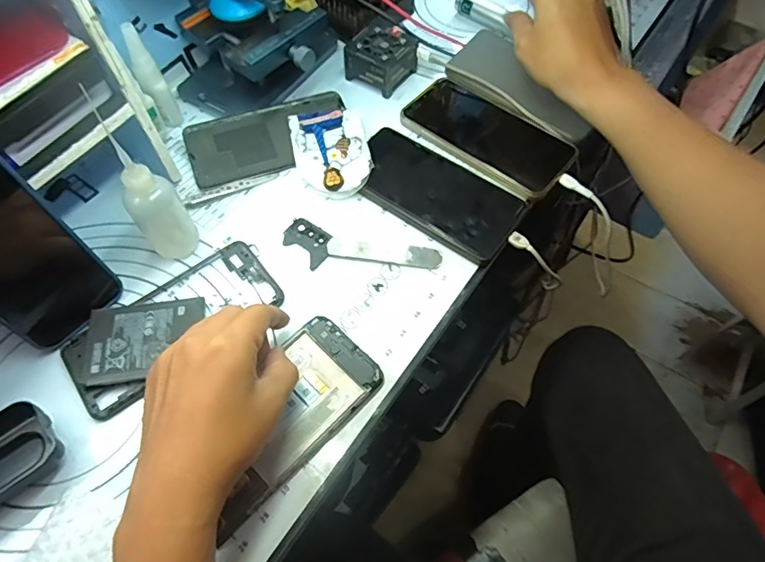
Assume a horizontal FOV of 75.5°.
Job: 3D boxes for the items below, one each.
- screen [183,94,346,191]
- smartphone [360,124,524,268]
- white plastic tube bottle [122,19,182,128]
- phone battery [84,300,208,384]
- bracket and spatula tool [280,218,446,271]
[{"bbox_3d":[-0.107,-0.138,0.471,0.154,0.012,0.074,-20,61,-11],"label":"screen"},{"bbox_3d":[0.046,-0.081,0.438,0.149,0.014,0.080,32,65,18],"label":"smartphone"},{"bbox_3d":[-0.211,-0.182,0.454,0.021,0.099,0.019,-30,63,-16],"label":"white plastic tube bottle"},{"bbox_3d":[-0.180,0.044,0.373,0.084,0.005,0.061,-7,60,-6],"label":"phone battery"},{"bbox_3d":[-0.019,-0.023,0.419,0.132,0.008,0.041,12,60,8],"label":"bracket and spatula tool"}]

